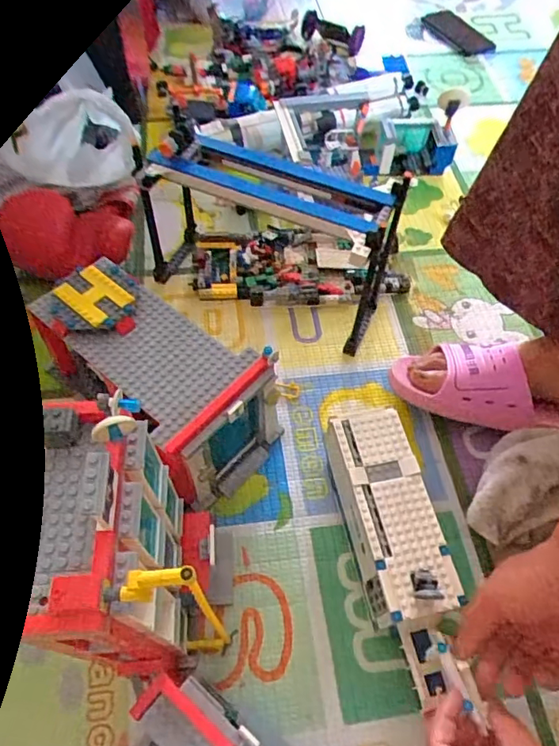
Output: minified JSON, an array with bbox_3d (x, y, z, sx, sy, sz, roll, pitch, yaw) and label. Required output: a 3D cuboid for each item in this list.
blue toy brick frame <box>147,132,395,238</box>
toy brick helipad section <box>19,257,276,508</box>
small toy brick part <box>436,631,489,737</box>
[{"bbox_3d":[-0.009,-0.196,0.555,0.242,0.027,0.071,20,58,10],"label":"blue toy brick frame"},{"bbox_3d":[-0.115,0.002,0.539,0.127,0.125,0.234,-38,66,-25],"label":"toy brick helipad section"},{"bbox_3d":[0.133,0.228,0.401,0.009,0.012,0.061,-13,48,-12],"label":"small toy brick part"}]

